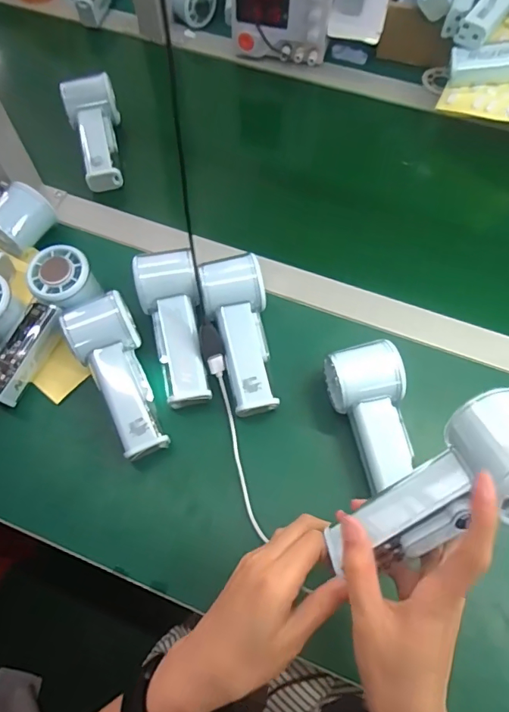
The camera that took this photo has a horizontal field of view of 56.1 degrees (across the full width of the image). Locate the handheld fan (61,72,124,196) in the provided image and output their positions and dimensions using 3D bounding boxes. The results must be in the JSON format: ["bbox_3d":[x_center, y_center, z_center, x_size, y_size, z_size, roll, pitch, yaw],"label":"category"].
[{"bbox_3d":[-0.186,-0.265,0.566,0.058,0.035,0.142,-17,70,-3],"label":"handheld fan"}]

